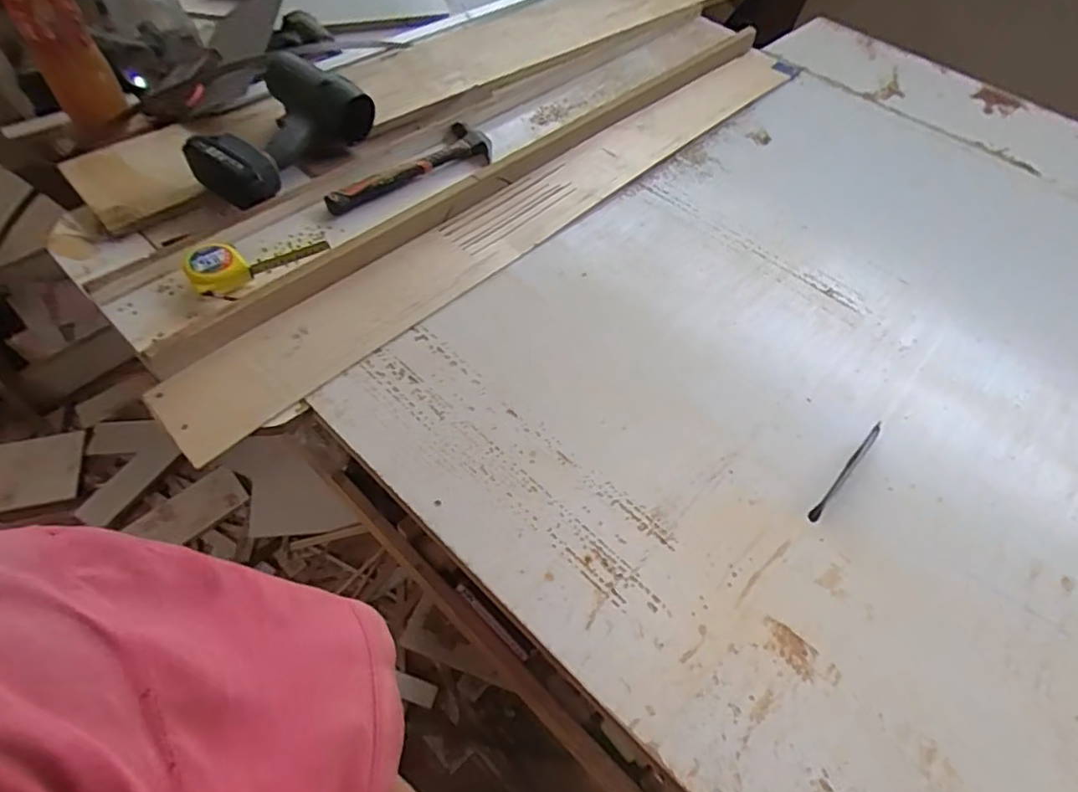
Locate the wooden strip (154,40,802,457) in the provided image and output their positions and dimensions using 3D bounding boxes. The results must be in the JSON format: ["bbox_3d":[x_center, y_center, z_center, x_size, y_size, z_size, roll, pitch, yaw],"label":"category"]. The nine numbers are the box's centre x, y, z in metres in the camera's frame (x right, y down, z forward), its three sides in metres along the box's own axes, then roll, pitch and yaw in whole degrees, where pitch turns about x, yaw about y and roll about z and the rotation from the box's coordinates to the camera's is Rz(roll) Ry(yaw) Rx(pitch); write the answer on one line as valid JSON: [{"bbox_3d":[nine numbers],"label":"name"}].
[{"bbox_3d":[0.025,-0.317,0.908,0.124,0.017,1.228,39,62,20],"label":"wooden strip"}]

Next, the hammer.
[{"bbox_3d":[-0.181,-0.330,0.884,0.091,0.038,0.282,36,61,19],"label":"hammer"}]

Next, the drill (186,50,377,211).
[{"bbox_3d":[-0.382,-0.386,0.862,0.145,0.096,0.264,27,58,13],"label":"drill"}]

